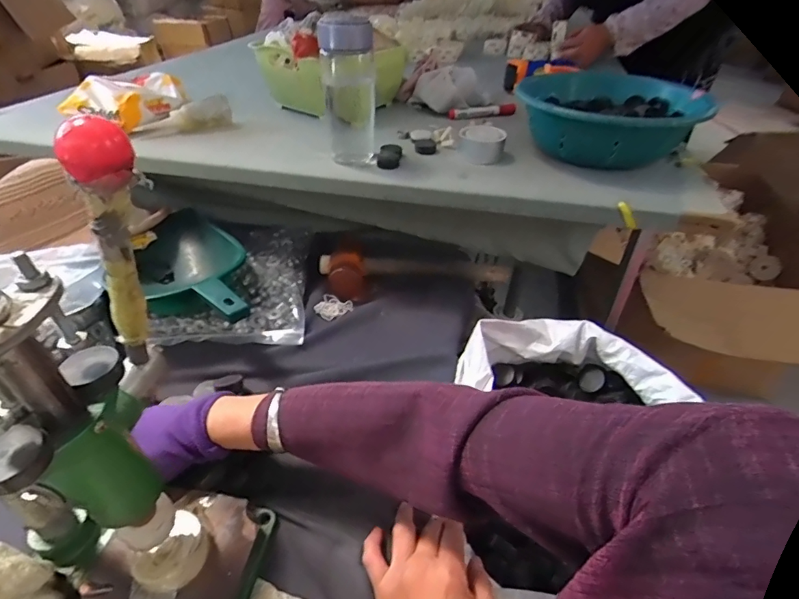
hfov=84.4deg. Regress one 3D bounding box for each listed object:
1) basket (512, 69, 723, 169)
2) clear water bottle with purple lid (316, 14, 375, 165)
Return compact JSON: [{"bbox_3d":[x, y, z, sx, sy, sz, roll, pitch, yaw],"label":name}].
[{"bbox_3d":[0.291,-0.254,0.629,0.234,0.078,0.236,14,41,15],"label":"basket"},{"bbox_3d":[-0.069,-0.284,0.607,0.069,0.177,0.064,0,39,-1],"label":"clear water bottle with purple lid"}]

